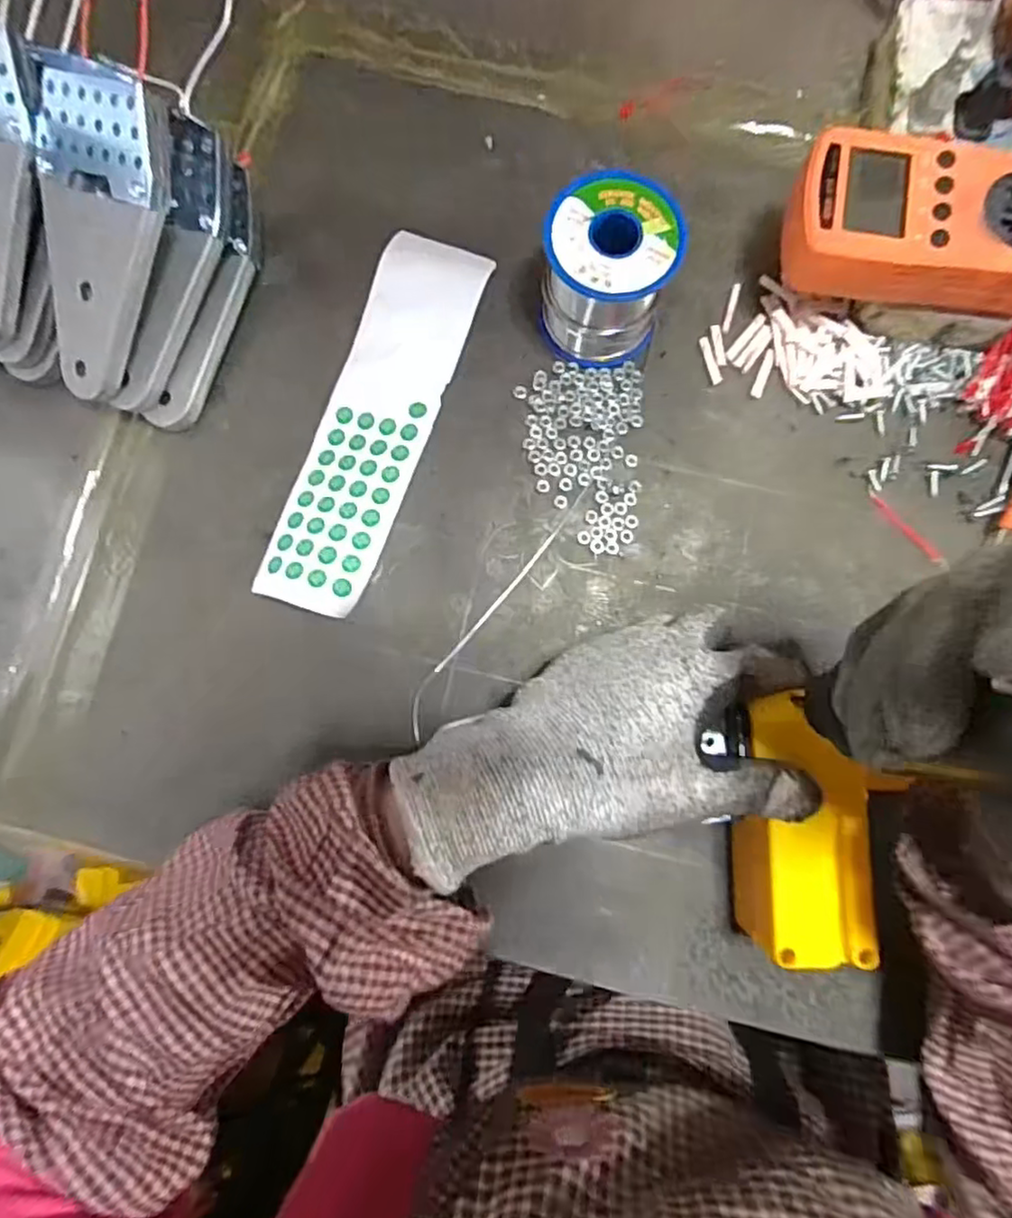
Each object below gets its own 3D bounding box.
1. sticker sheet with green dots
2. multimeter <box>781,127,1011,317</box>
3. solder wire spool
[{"bbox_3d":[-0.068,-0.104,0.345,0.060,0.014,0.217,17,82,3],"label":"sticker sheet with green dots"},{"bbox_3d":[0.204,-0.185,0.309,0.131,0.033,0.066,8,82,2],"label":"multimeter"},{"bbox_3d":[0.051,-0.169,0.329,0.063,0.063,0.062,0,81,1],"label":"solder wire spool"}]

